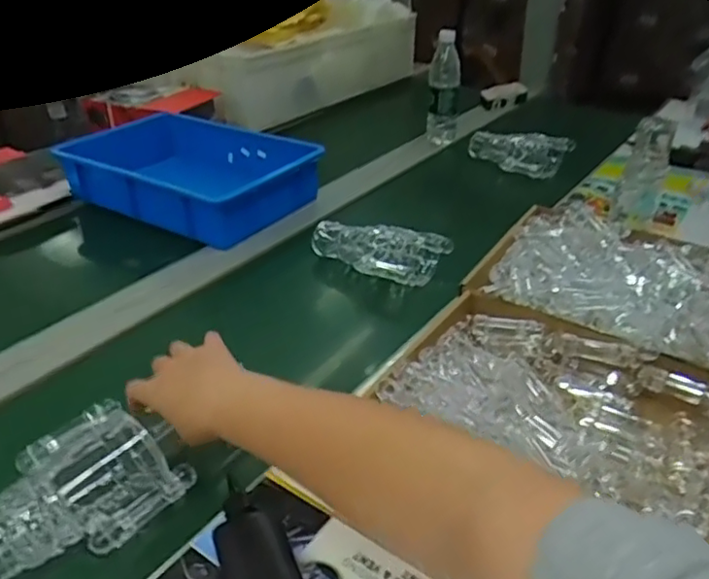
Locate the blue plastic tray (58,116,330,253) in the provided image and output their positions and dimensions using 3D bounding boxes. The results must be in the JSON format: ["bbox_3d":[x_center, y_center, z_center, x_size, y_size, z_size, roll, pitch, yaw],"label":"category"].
[{"bbox_3d":[-0.284,-0.210,1.092,0.399,0.109,0.283,20,37,28],"label":"blue plastic tray"}]

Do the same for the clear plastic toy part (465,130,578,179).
[{"bbox_3d":[0.321,-0.282,1.238,0.198,0.068,0.091,22,38,23],"label":"clear plastic toy part"}]

